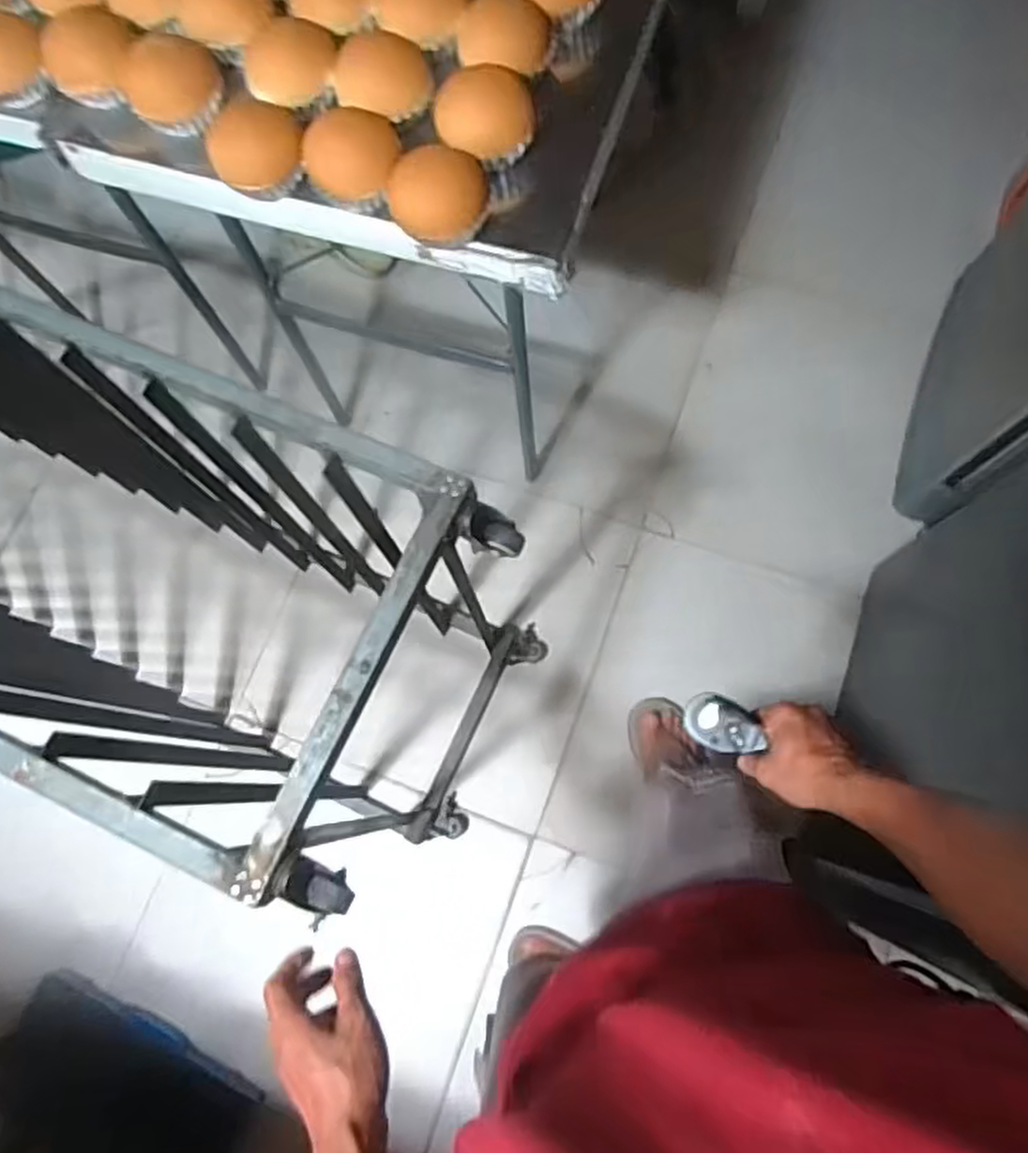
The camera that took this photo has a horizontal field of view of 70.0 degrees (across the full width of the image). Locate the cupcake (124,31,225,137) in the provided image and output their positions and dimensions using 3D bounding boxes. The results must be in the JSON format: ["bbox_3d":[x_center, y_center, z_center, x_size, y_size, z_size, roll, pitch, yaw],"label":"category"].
[{"bbox_3d":[-0.362,-0.526,0.785,0.097,0.047,0.091,-26,69,-7],"label":"cupcake"}]

